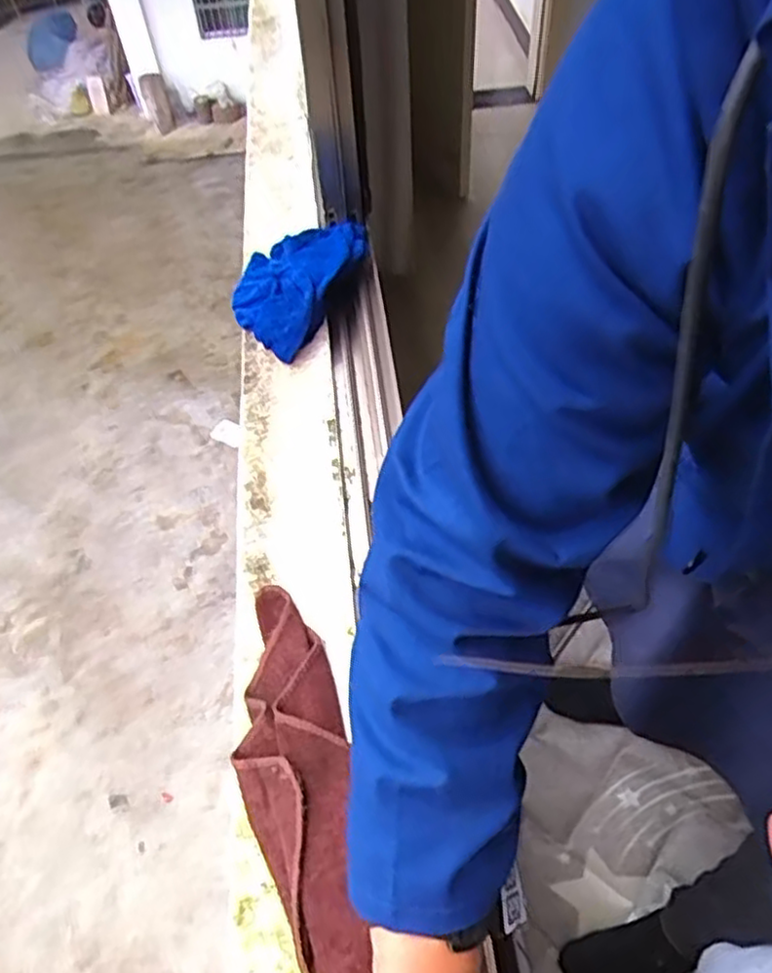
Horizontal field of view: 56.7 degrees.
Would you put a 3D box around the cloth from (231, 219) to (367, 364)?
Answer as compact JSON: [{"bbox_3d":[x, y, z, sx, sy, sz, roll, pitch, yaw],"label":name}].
[{"bbox_3d":[-0.101,-0.248,0.852,0.133,0.065,0.214,24,57,21],"label":"cloth"}]

